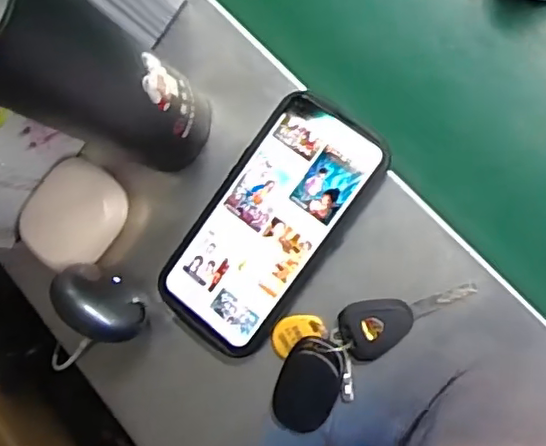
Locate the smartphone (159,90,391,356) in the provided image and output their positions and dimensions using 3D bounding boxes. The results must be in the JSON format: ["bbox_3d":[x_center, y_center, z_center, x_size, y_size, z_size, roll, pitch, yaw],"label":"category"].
[{"bbox_3d":[-0.002,0.001,0.374,0.082,0.008,0.162,35,95,15],"label":"smartphone"}]

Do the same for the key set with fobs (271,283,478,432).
[{"bbox_3d":[0.048,0.065,0.356,0.132,0.012,0.058,-37,85,8],"label":"key set with fobs"}]

